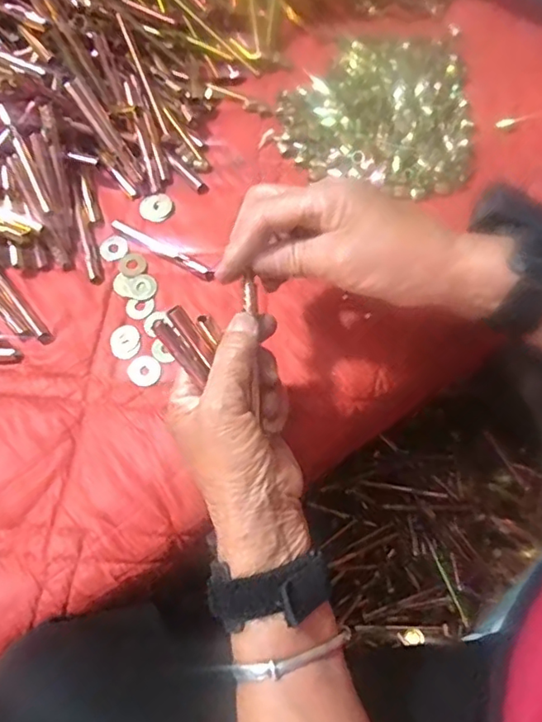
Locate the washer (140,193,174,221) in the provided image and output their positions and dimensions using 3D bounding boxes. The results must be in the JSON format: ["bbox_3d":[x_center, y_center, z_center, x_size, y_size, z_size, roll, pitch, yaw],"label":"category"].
[{"bbox_3d":[-0.094,-0.126,0.464,0.027,0.004,0.024,-11,71,-2],"label":"washer"}]

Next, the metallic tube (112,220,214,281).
[{"bbox_3d":[-0.085,-0.088,0.441,0.094,0.010,0.010,30,74,11],"label":"metallic tube"}]

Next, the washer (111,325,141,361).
[{"bbox_3d":[-0.109,-0.015,0.424,0.022,0.004,0.027,-14,71,-3],"label":"washer"}]

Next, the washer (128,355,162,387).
[{"bbox_3d":[-0.092,0.007,0.411,0.023,0.004,0.023,-1,71,2],"label":"washer"}]

